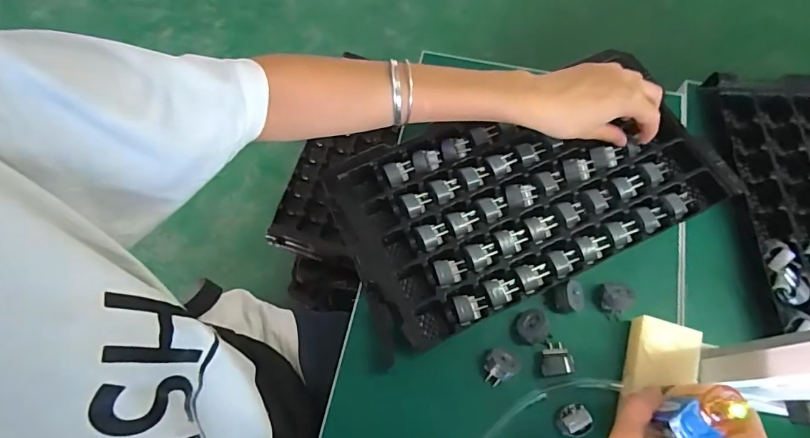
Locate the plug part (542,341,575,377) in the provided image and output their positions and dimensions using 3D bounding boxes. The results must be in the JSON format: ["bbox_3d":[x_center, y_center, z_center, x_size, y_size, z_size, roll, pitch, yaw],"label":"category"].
[{"bbox_3d":[0.131,0.122,0.415,0.026,0.023,0.028,-2,67,1],"label":"plug part"}]

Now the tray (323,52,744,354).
[{"bbox_3d":[0.118,-0.028,0.473,0.347,0.037,0.191,-24,71,-7],"label":"tray"}]

